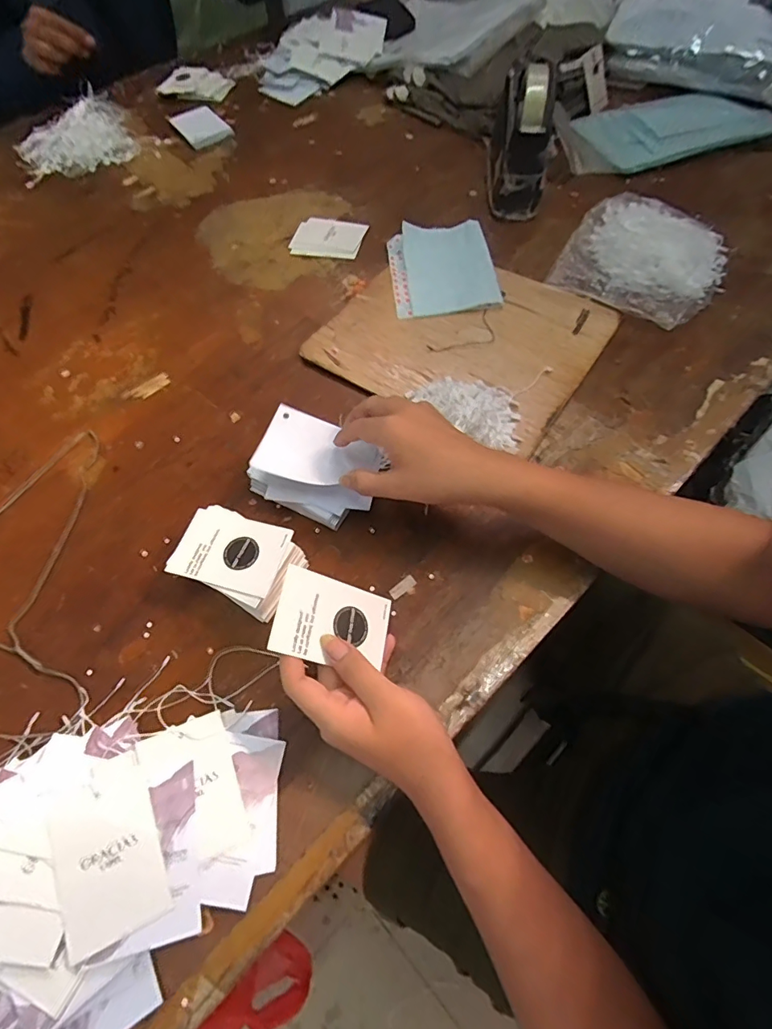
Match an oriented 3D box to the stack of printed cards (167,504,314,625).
[{"bbox_3d":[-0.124,0.041,0.409,0.100,0.045,0.069,21,66,12],"label":"stack of printed cards"}]

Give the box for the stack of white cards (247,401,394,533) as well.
[{"bbox_3d":[-0.065,-0.043,0.436,0.111,0.048,0.076,26,68,15],"label":"stack of white cards"}]

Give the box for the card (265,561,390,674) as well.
[{"bbox_3d":[-0.037,0.076,0.342,0.086,0.004,0.059,25,58,-27],"label":"card"}]

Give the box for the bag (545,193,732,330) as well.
[{"bbox_3d":[0.306,-0.303,0.563,0.172,0.039,0.175,30,69,16],"label":"bag"}]

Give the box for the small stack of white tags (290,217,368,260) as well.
[{"bbox_3d":[-0.076,-0.369,0.633,0.093,0.006,0.073,12,65,9],"label":"small stack of white tags"}]

